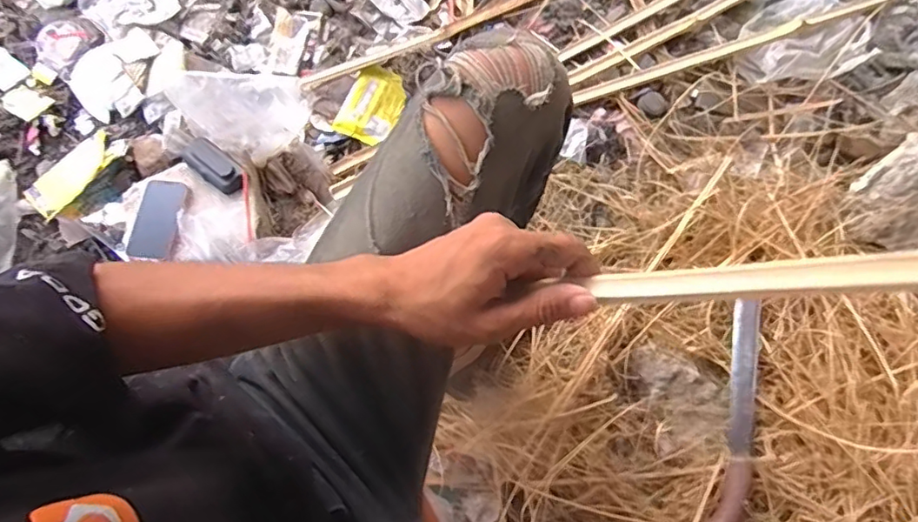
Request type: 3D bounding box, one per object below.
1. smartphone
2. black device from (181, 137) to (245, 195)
[{"bbox_3d":[-0.489,-0.067,0.908,0.060,0.004,0.141,20,111,-22],"label":"smartphone"},{"bbox_3d":[-0.380,-0.148,0.874,0.113,0.026,0.051,38,76,10],"label":"black device"}]

